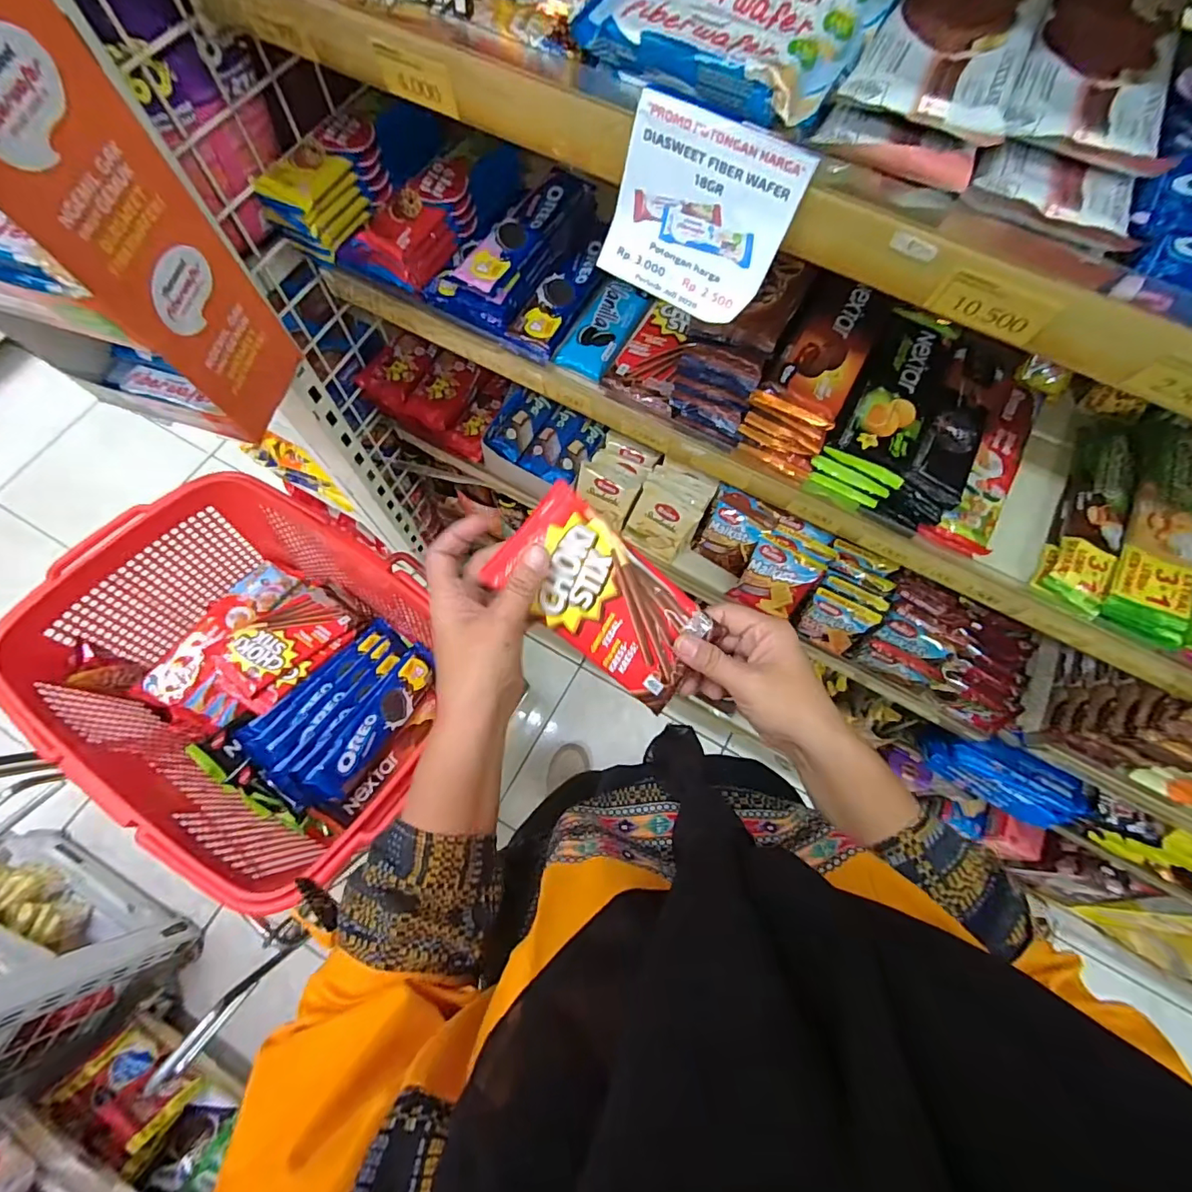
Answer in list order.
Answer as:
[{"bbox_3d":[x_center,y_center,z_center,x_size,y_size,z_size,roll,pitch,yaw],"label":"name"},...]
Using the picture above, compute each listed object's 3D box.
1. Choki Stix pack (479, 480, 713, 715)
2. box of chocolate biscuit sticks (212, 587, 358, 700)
[{"bbox_3d":[0.007,0.004,0.319,0.137,0.007,0.068,41,87,-12],"label":"Choki Stix pack"},{"bbox_3d":[-0.357,0.051,0.597,0.078,0.013,0.139,43,55,2],"label":"box of chocolate biscuit sticks"}]

